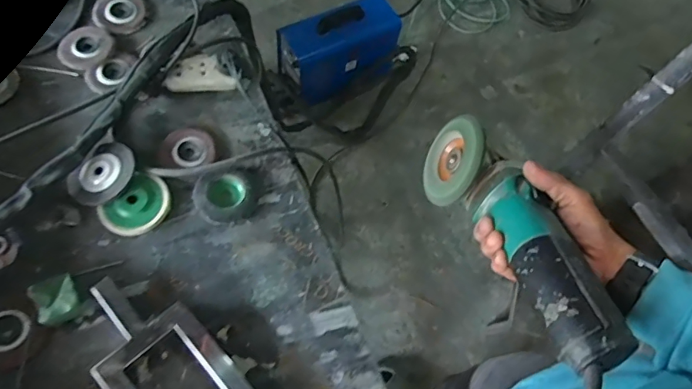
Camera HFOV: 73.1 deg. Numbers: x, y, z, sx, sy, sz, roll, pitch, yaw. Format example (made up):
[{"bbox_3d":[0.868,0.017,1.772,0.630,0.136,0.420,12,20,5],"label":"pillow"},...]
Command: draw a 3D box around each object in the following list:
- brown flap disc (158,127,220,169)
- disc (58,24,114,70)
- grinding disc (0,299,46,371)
[{"bbox_3d":[-0.244,-0.068,0.722,0.076,0.020,0.080,3,65,-7],"label":"brown flap disc"},{"bbox_3d":[-0.427,-0.242,0.762,0.076,0.011,0.082,3,65,-7],"label":"disc"},{"bbox_3d":[-0.430,0.176,0.587,0.090,0.006,0.086,8,51,-10],"label":"grinding disc"}]

